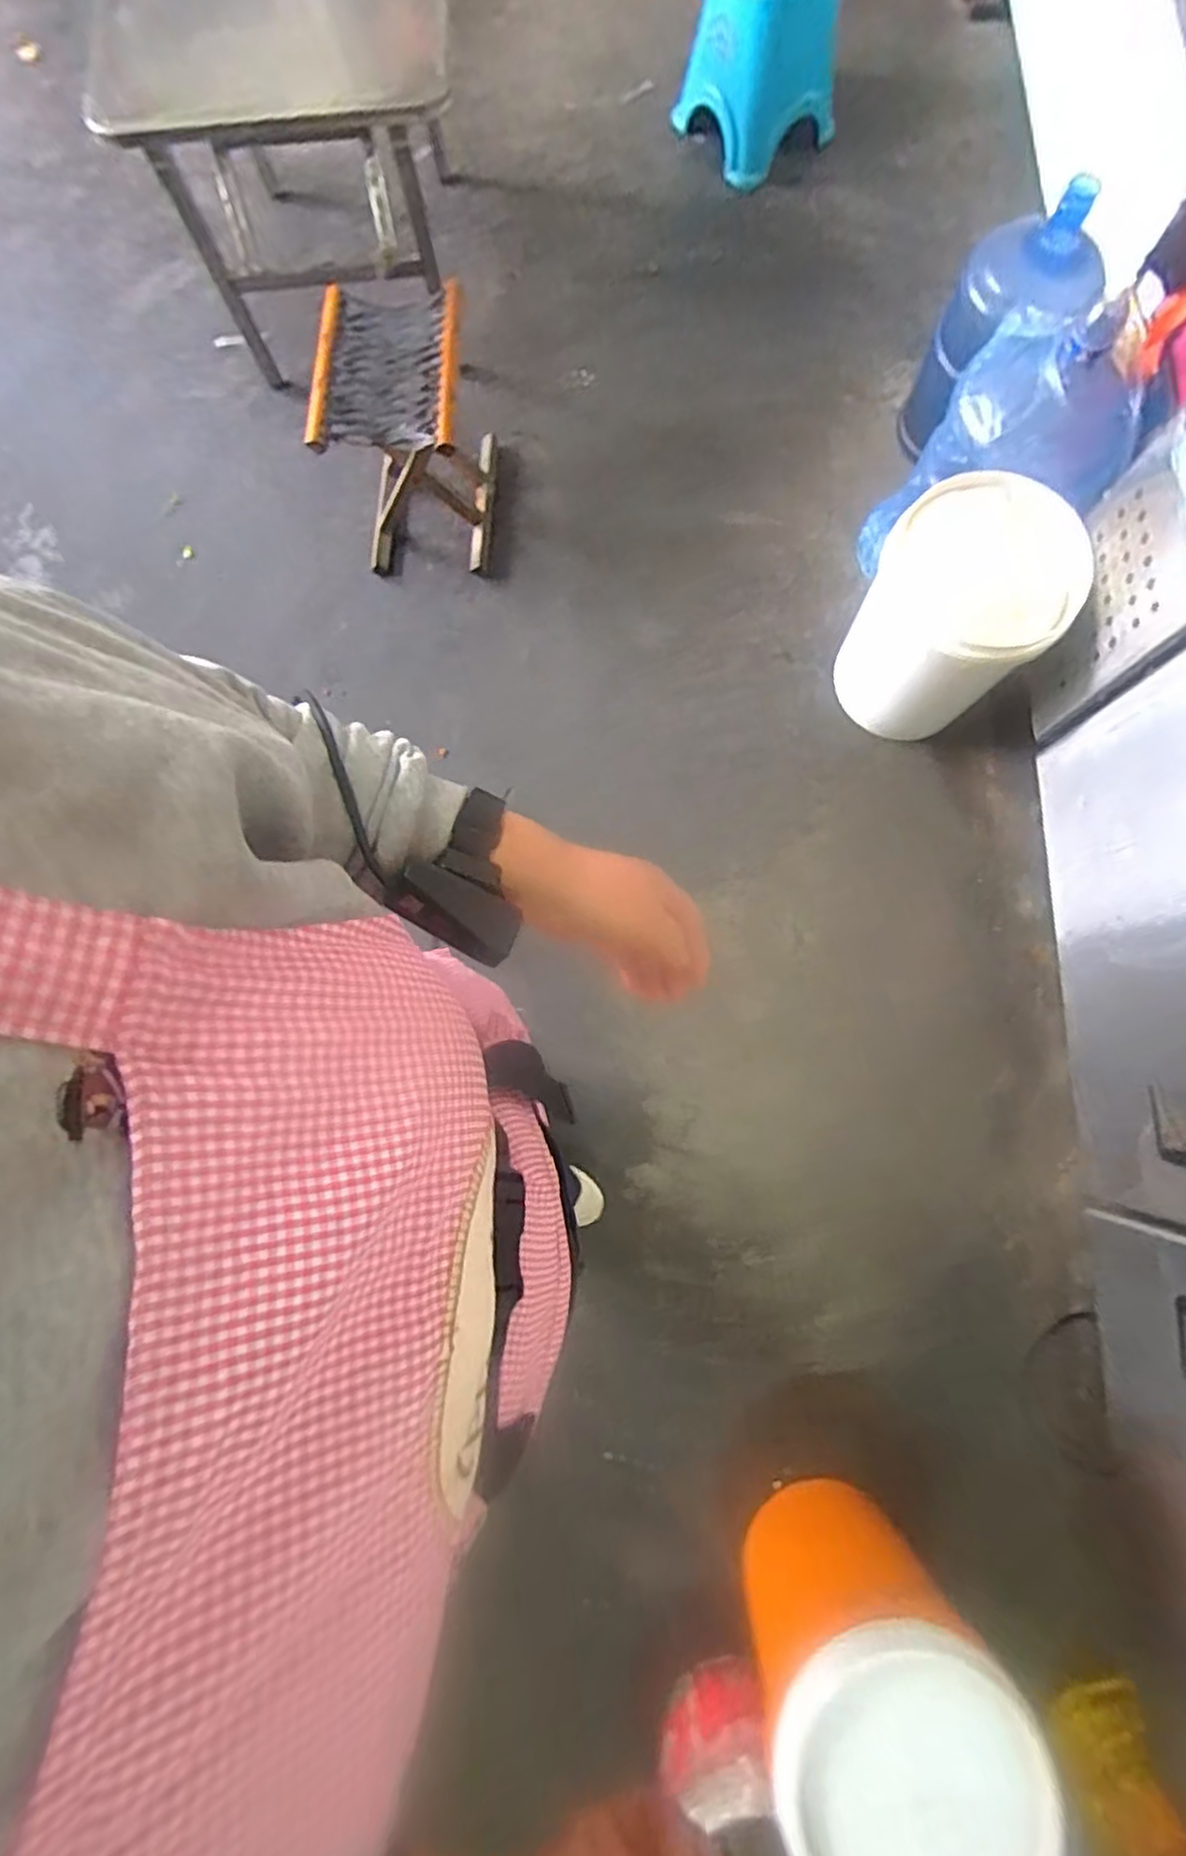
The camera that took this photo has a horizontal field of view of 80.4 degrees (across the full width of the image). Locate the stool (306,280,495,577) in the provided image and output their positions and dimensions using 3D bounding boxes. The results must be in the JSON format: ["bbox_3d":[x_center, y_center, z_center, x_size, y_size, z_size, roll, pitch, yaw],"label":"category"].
[{"bbox_3d":[-0.349,-0.932,1.344,0.274,0.340,0.315,1,79,1],"label":"stool"}]

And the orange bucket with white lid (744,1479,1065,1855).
[{"bbox_3d":[0.370,1.011,0.955,0.289,0.366,0.275,0,79,1],"label":"orange bucket with white lid"}]

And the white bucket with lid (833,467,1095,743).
[{"bbox_3d":[0.632,-0.552,1.252,0.294,0.354,0.309,0,79,1],"label":"white bucket with lid"}]

